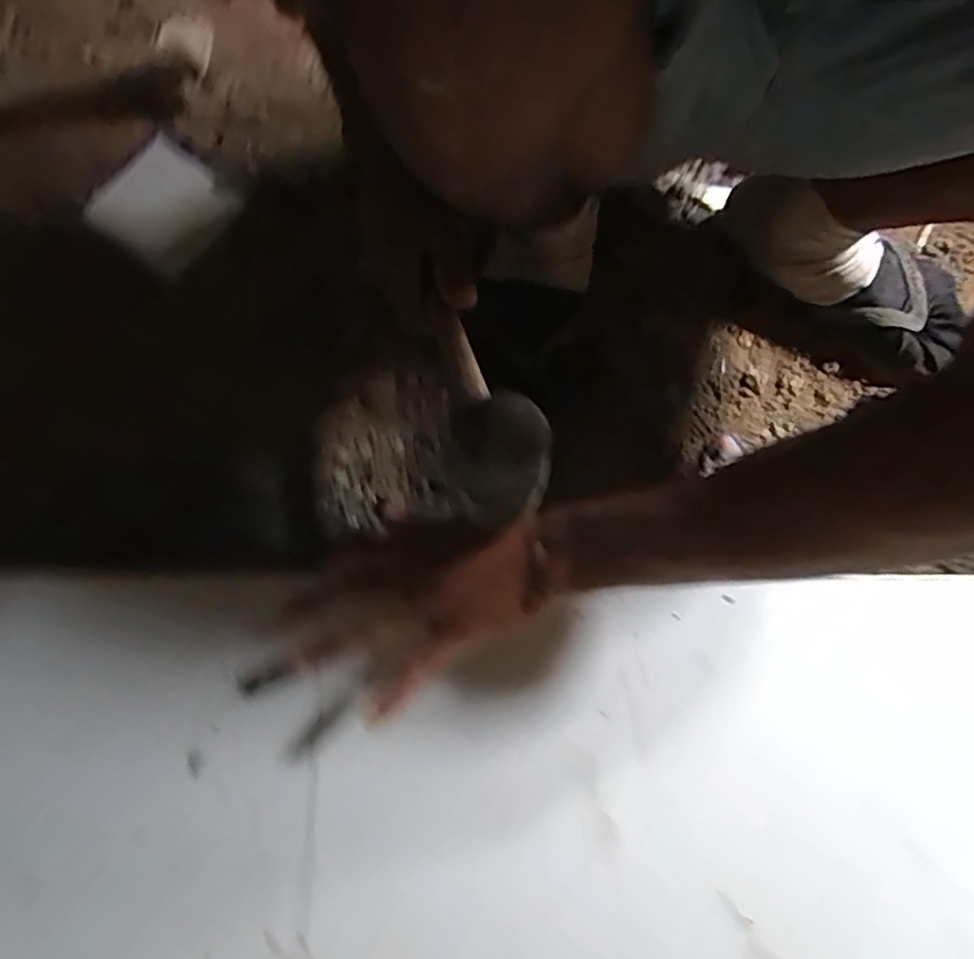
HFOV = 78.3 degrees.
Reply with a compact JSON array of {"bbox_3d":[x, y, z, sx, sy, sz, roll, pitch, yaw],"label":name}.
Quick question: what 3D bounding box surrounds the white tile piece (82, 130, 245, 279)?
[{"bbox_3d":[-0.314,-0.269,0.590,0.116,0.016,0.114,35,79,5],"label":"white tile piece"}]

